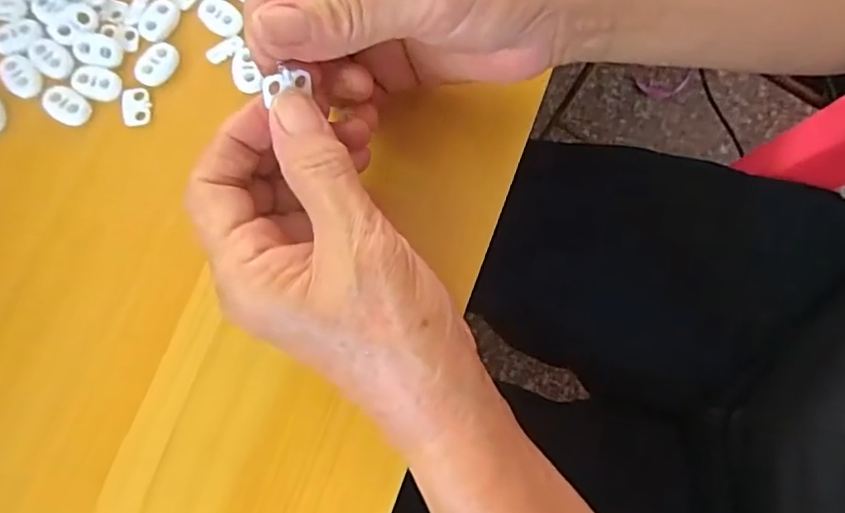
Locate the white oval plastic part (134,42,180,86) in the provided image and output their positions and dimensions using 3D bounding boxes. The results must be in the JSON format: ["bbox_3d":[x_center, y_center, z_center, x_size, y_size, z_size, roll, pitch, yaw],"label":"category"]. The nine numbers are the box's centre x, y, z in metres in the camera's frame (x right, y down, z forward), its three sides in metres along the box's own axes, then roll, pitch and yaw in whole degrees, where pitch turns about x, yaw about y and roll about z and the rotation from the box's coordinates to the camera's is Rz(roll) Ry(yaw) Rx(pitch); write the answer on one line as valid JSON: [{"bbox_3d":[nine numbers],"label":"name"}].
[{"bbox_3d":[-0.125,-0.091,0.279,0.016,0.005,0.023,42,79,9],"label":"white oval plastic part"}]

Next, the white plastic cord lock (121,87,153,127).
[{"bbox_3d":[-0.133,-0.070,0.275,0.013,0.004,0.018,-3,76,-1],"label":"white plastic cord lock"}]

